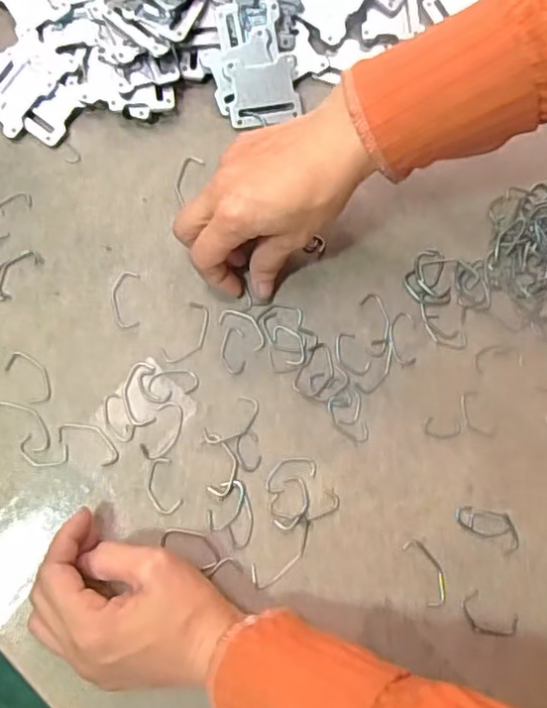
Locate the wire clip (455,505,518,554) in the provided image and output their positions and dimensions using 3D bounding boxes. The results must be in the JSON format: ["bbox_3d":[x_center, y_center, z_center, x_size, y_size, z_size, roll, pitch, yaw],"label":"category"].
[{"bbox_3d":[0.132,0.103,0.373,0.041,0.004,0.020,29,79,4],"label":"wire clip"}]

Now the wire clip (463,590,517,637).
[{"bbox_3d":[0.126,0.156,0.360,0.032,0.004,0.021,33,79,5],"label":"wire clip"}]

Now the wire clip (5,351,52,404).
[{"bbox_3d":[-0.152,0.014,0.381,0.020,0.004,0.037,-39,82,-9],"label":"wire clip"}]

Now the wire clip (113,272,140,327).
[{"bbox_3d":[-0.095,-0.036,0.393,0.017,0.004,0.037,-1,78,-2],"label":"wire clip"}]

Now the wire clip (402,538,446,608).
[{"bbox_3d":[0.093,0.130,0.365,0.016,0.006,0.040,-22,80,-6],"label":"wire clip"}]

